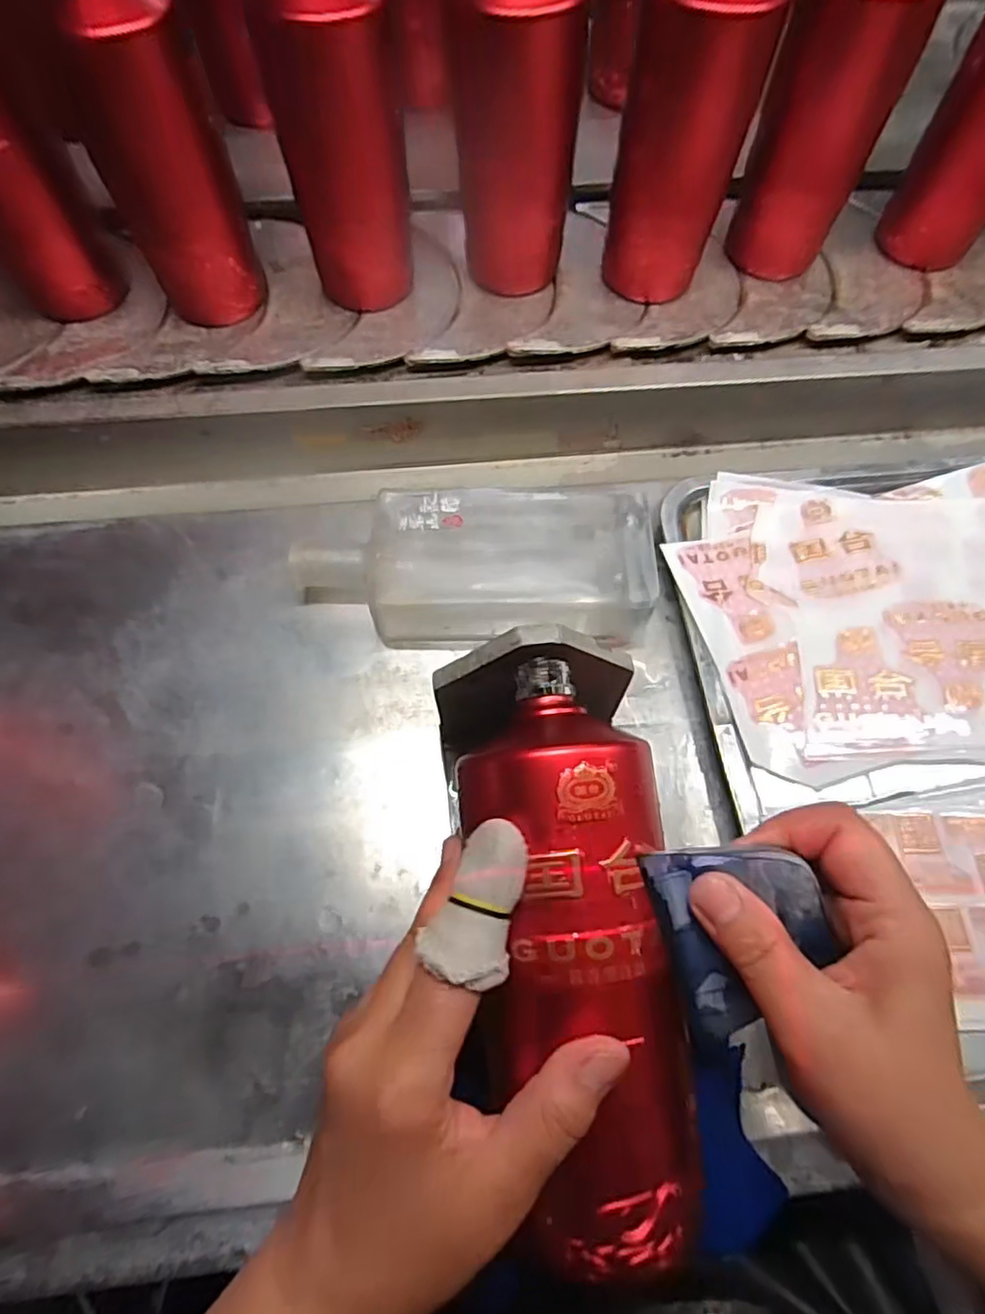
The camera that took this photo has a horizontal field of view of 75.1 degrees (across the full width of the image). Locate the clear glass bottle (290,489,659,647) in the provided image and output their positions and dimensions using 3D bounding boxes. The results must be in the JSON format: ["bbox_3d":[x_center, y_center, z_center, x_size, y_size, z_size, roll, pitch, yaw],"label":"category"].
[{"bbox_3d":[-0.011,-0.057,0.412,0.230,0.043,0.102,0,68,-1],"label":"clear glass bottle"}]

